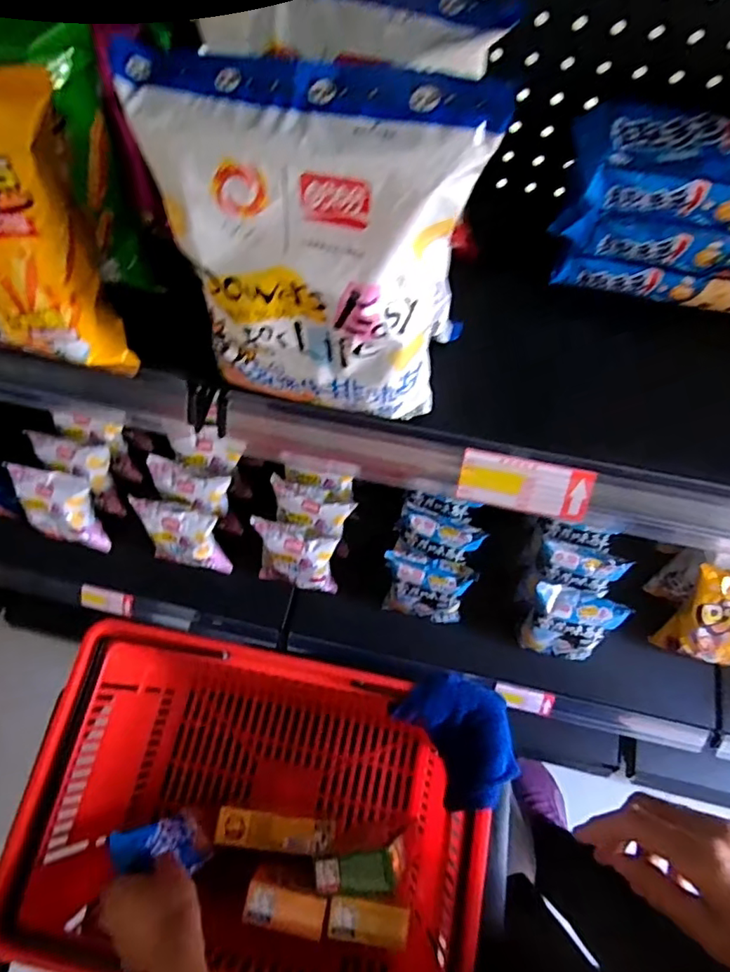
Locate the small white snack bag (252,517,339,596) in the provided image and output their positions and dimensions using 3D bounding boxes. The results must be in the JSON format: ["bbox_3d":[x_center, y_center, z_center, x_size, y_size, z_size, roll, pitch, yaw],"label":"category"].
[{"bbox_3d":[-0.111,0.120,0.907,0.136,0.159,0.049,10,45,3],"label":"small white snack bag"}]

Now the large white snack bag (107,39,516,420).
[{"bbox_3d":[-0.031,-0.121,0.318,0.169,0.187,0.067,15,68,6],"label":"large white snack bag"}]

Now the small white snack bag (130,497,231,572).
[{"bbox_3d":[-0.298,0.085,0.923,0.144,0.132,0.070,14,67,6],"label":"small white snack bag"}]

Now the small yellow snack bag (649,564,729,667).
[{"bbox_3d":[0.542,0.202,0.846,0.141,0.181,0.060,16,34,10],"label":"small yellow snack bag"}]

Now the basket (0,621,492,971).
[{"bbox_3d":[-0.119,0.393,0.703,0.477,0.259,0.321,10,67,4],"label":"basket"}]

